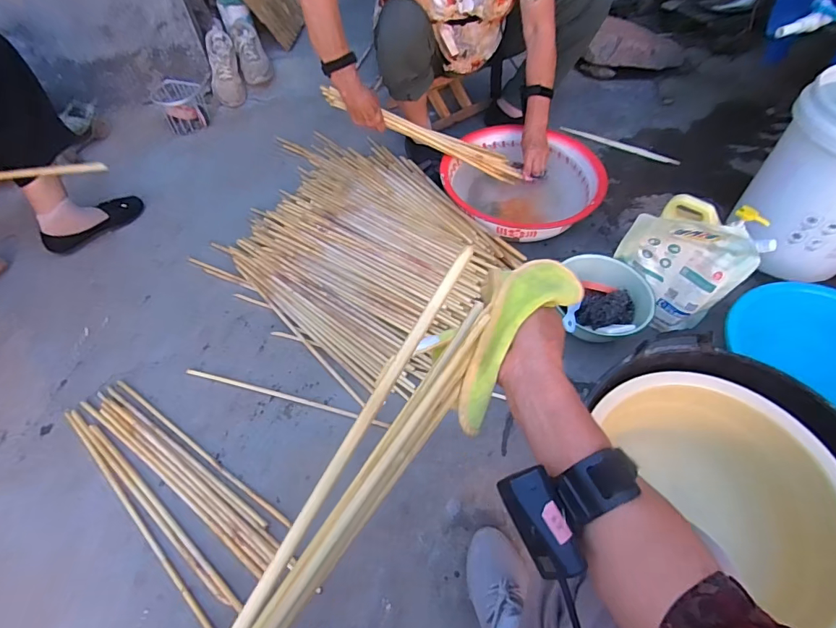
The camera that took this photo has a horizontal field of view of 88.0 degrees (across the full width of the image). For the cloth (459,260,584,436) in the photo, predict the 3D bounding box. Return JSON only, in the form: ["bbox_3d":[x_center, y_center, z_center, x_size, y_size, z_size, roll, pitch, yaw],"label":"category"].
[{"bbox_3d":[0.084,0.013,0.396,0.078,0.055,0.189,28,69,17],"label":"cloth"}]

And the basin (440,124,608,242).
[{"bbox_3d":[0.259,-0.319,1.090,0.372,0.111,0.358,0,57,1],"label":"basin"}]

